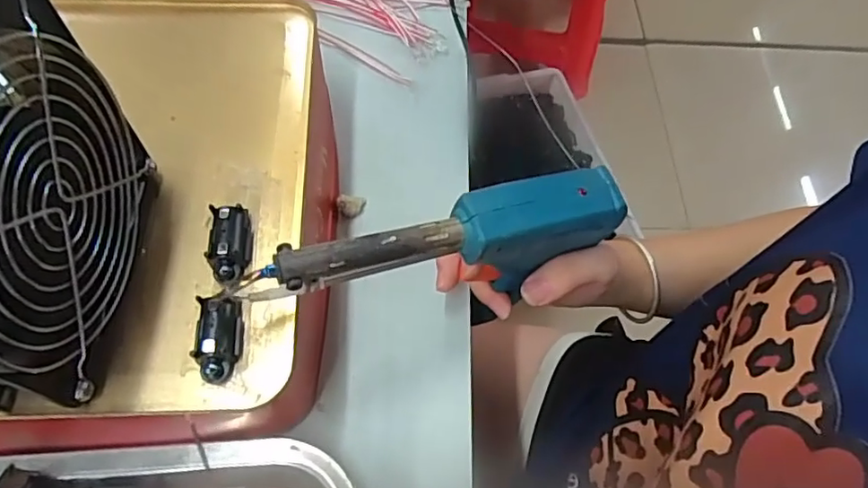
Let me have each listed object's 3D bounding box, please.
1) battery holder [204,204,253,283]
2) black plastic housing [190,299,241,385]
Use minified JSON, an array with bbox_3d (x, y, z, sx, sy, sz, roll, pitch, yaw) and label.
[{"bbox_3d":[-0.092,-0.001,0.260,0.016,0.014,0.035,-5,64,-6],"label":"battery holder"},{"bbox_3d":[-0.089,0.039,0.238,0.017,0.014,0.033,-8,64,-7],"label":"black plastic housing"}]

